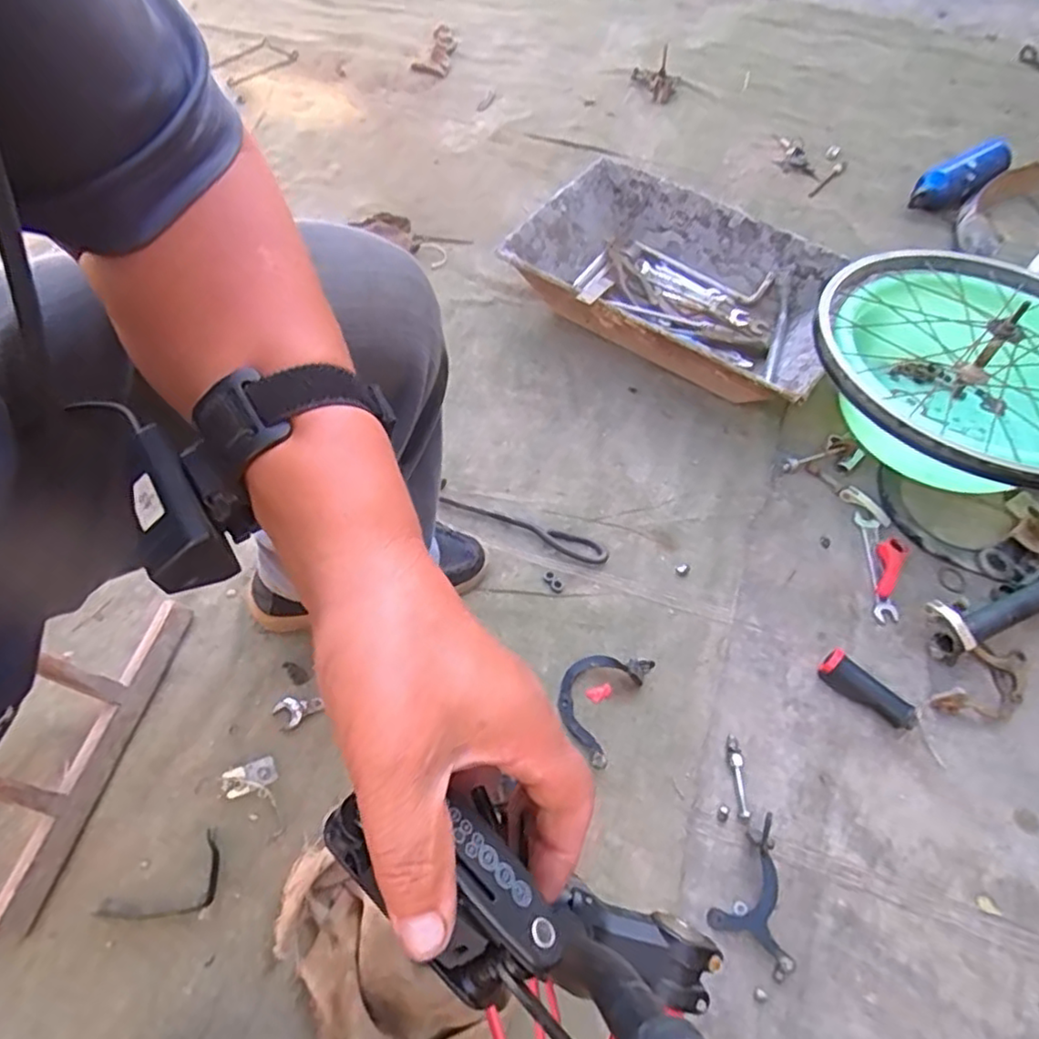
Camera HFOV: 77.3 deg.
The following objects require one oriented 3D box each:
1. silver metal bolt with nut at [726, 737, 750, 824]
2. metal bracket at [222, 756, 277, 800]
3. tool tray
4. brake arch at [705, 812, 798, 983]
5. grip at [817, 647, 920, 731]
[{"bbox_3d":[0.226,0.266,0.671,0.014,0.009,0.084,0,58,-2],"label":"silver metal bolt with nut"},{"bbox_3d":[-0.270,0.259,0.653,0.051,0.008,0.027,-17,60,-12],"label":"metal bracket"},{"bbox_3d":[0.246,-0.360,1.008,0.490,0.101,0.303,32,63,17],"label":"tool tray"},{"bbox_3d":[0.237,0.349,0.607,0.076,0.025,0.115,31,62,17],"label":"brake arch"},{"bbox_3d":[0.385,0.190,0.715,0.107,0.027,0.033,37,64,19],"label":"grip"}]

